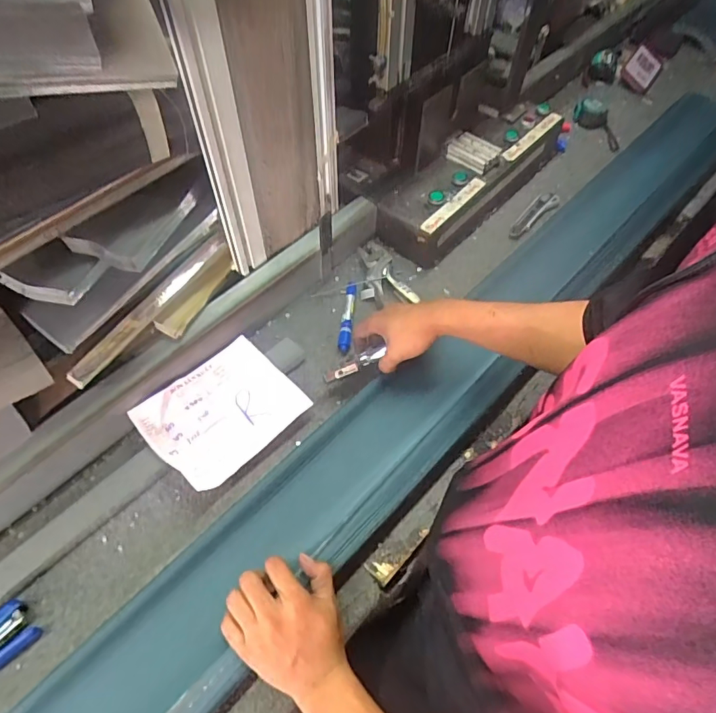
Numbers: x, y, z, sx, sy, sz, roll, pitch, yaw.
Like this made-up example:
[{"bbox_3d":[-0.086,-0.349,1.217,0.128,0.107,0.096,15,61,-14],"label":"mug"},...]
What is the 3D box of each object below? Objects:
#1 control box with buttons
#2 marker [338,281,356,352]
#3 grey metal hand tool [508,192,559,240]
[{"bbox_3d":[0.211,-0.343,0.937,0.132,0.117,0.438,37,64,23],"label":"control box with buttons"},{"bbox_3d":[-0.017,-0.064,0.791,0.020,0.020,0.131,4,57,2],"label":"marker"},{"bbox_3d":[0.330,-0.266,0.934,0.040,0.009,0.147,35,63,21],"label":"grey metal hand tool"}]

